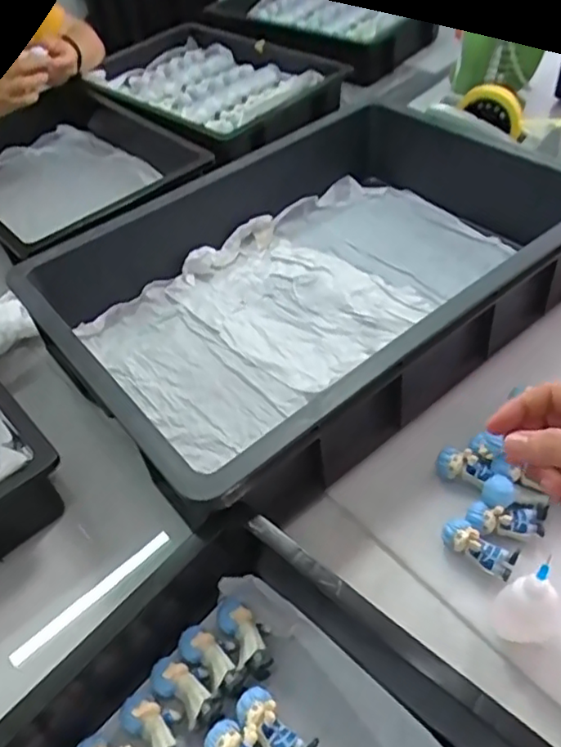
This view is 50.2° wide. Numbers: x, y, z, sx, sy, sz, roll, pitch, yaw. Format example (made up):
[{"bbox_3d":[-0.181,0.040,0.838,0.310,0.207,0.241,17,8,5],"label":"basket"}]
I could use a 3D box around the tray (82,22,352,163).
[{"bbox_3d":[-0.162,-0.524,1.118,0.483,0.089,0.343,30,57,28],"label":"tray"}]

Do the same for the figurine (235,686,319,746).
[{"bbox_3d":[-0.006,0.257,0.431,0.062,0.034,0.030,31,58,30],"label":"figurine"}]

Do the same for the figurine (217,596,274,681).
[{"bbox_3d":[-0.027,0.206,0.475,0.033,0.027,0.063,-24,50,-14],"label":"figurine"}]

